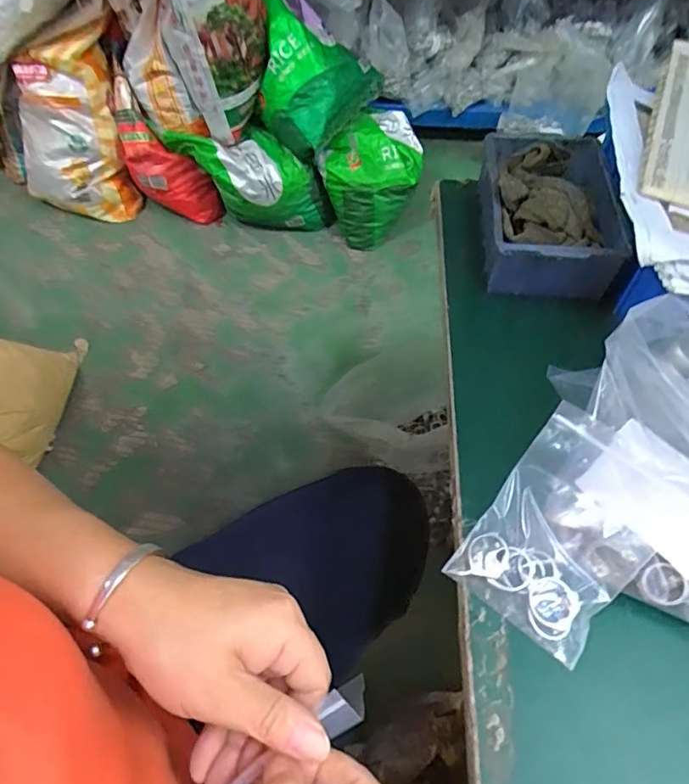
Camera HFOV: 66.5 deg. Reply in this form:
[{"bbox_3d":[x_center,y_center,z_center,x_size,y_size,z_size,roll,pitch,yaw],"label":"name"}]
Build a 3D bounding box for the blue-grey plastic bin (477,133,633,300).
[{"bbox_3d":[0.157,-0.144,0.420,0.095,0.057,0.149,4,56,3],"label":"blue-grey plastic bin"}]

